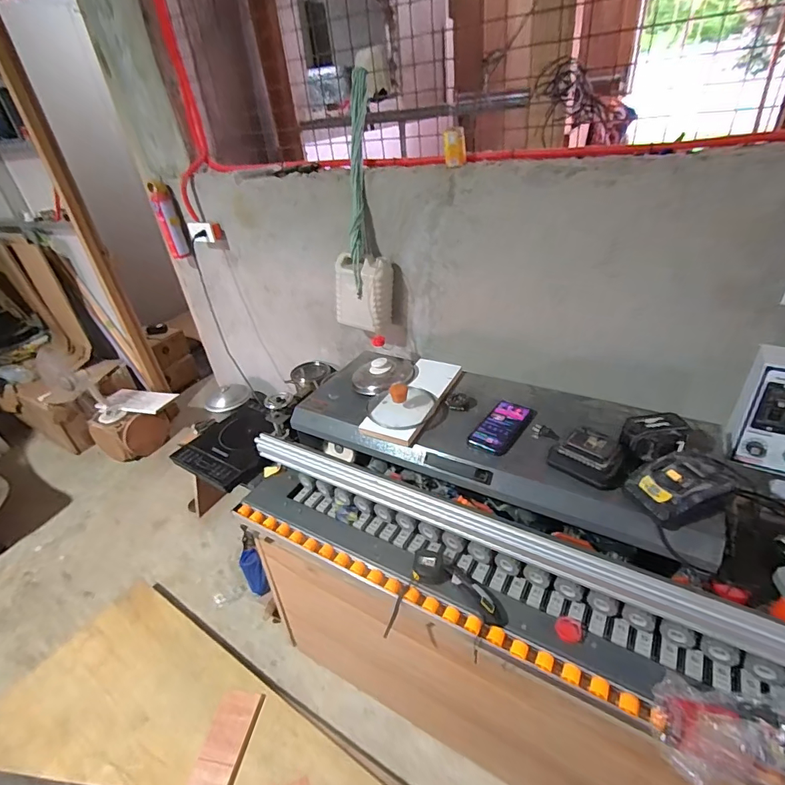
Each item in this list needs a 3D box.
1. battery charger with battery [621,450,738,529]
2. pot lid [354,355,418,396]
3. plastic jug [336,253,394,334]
[{"bbox_3d":[0.496,0.169,0.747,0.147,0.072,0.108,-15,34,-12],"label":"battery charger with battery"},{"bbox_3d":[-0.016,-0.046,1.140,0.171,0.056,0.173,-19,35,-18],"label":"pot lid"},{"bbox_3d":[-0.100,-0.333,1.440,0.185,0.217,0.137,16,39,31],"label":"plastic jug"}]

